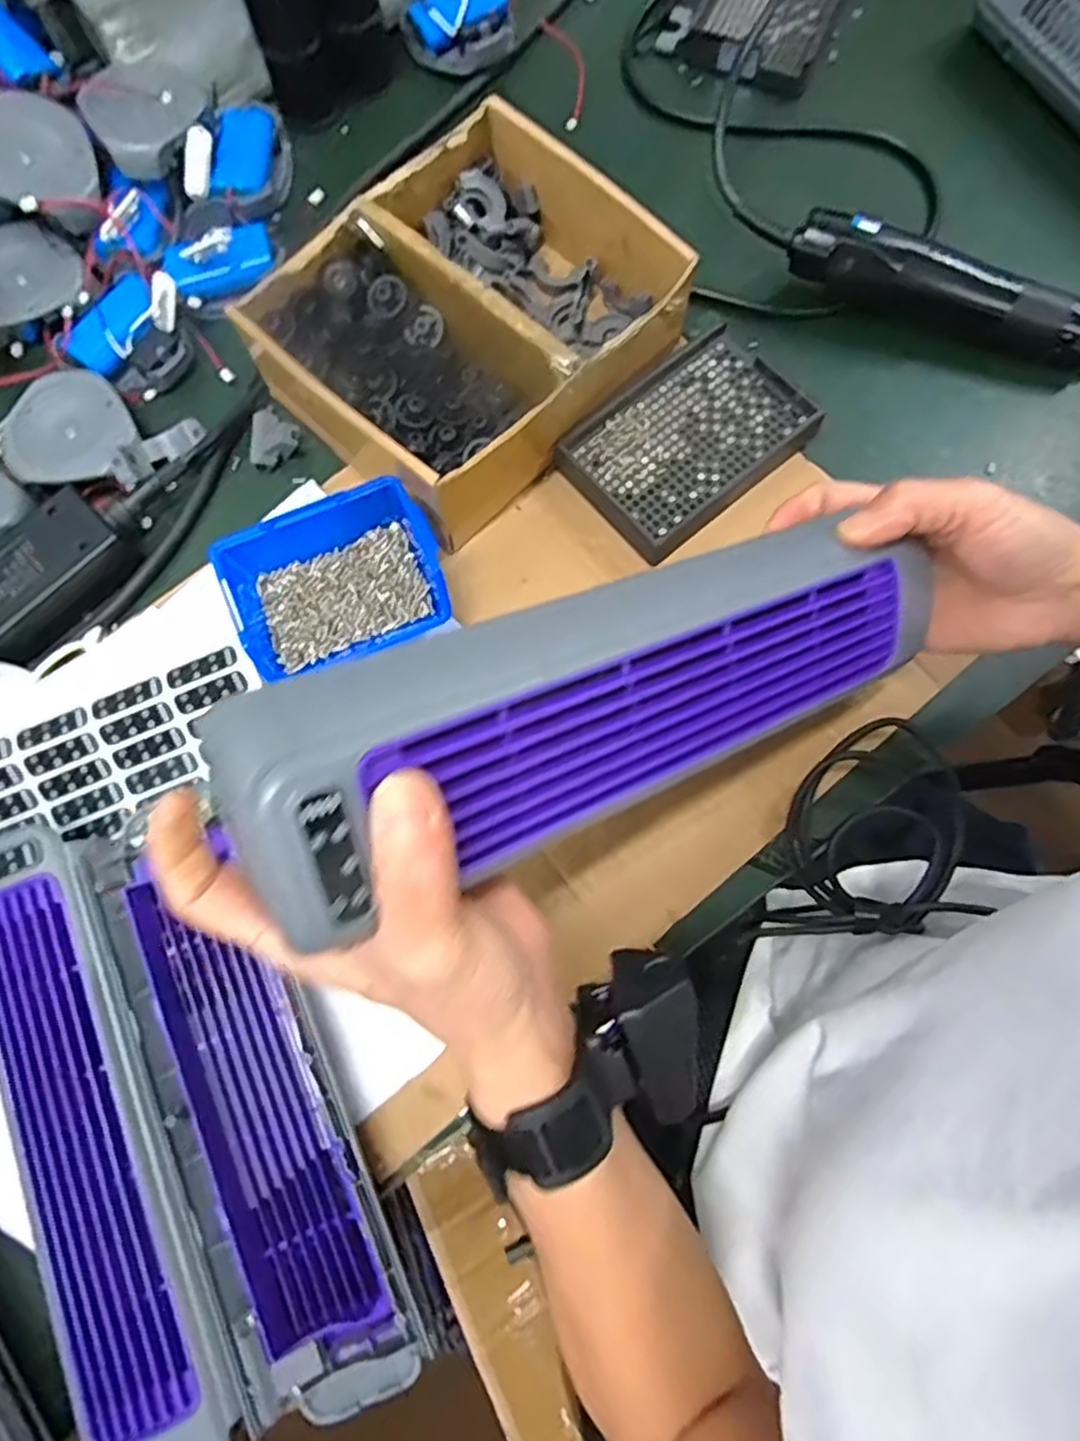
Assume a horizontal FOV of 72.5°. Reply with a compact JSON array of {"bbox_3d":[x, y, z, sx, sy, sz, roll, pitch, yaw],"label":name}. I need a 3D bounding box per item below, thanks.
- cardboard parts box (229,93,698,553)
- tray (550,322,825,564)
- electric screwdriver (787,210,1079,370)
[{"bbox_3d":[-0.042,-0.234,0.427,0.168,0.061,0.204,44,79,9],"label":"cardboard parts box"},{"bbox_3d":[0.087,-0.168,0.439,0.134,0.016,0.094,-40,80,-10],"label":"tray"},{"bbox_3d":[0.267,-0.259,0.455,0.228,0.044,0.030,19,76,4],"label":"electric screwdriver"}]

